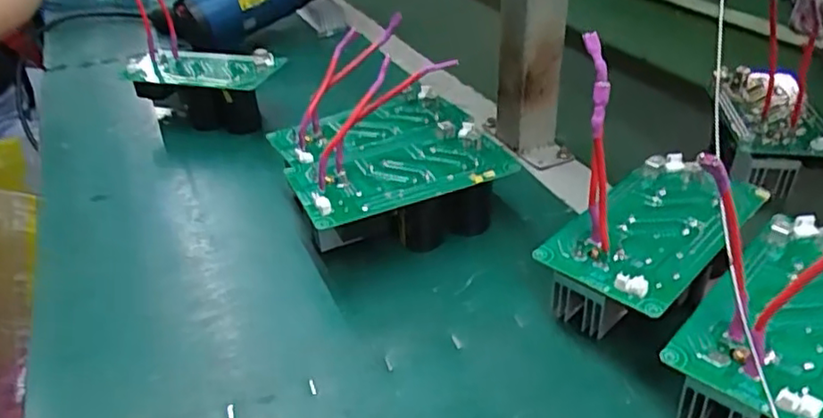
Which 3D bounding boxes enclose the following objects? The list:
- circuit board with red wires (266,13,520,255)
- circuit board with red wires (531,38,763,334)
[{"bbox_3d":[-0.019,-0.048,0.497,0.162,0.110,0.156,-15,35,-20],"label":"circuit board with red wires"},{"bbox_3d":[0.146,-0.014,0.393,0.098,0.156,0.152,27,42,37],"label":"circuit board with red wires"}]

